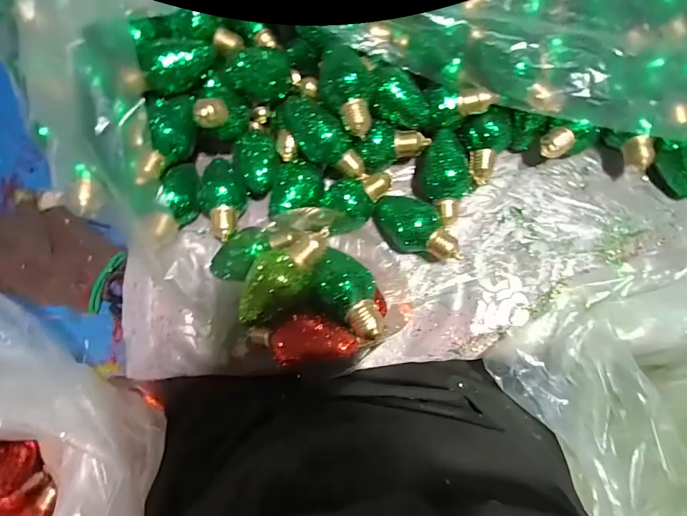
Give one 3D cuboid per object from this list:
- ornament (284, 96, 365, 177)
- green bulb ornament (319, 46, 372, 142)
[{"bbox_3d":[-0.022,-0.120,0.400,0.102,0.042,0.044,44,81,-5],"label":"ornament"},{"bbox_3d":[0.001,-0.157,0.393,0.043,0.050,0.090,-8,77,0],"label":"green bulb ornament"}]

